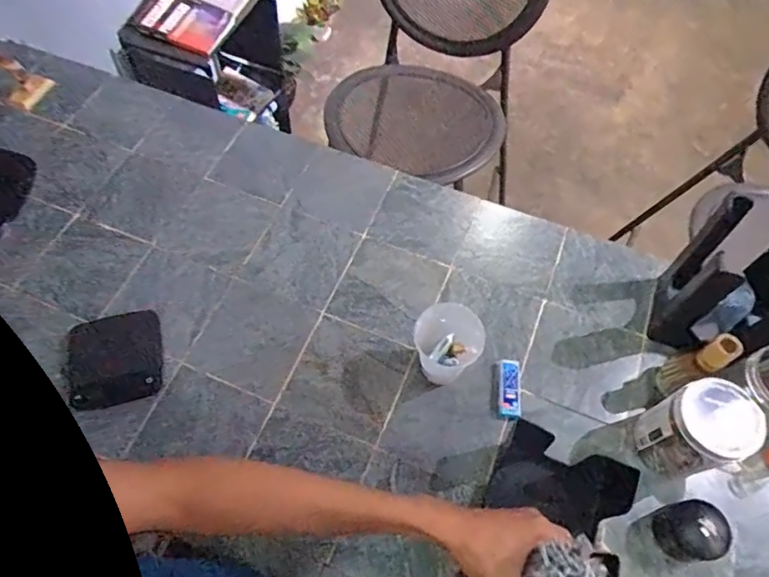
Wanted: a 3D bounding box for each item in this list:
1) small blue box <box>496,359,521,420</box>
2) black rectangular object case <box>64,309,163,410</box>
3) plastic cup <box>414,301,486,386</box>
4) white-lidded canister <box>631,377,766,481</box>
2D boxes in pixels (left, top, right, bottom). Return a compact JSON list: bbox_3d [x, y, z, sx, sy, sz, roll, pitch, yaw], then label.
[{"bbox_3d":[0.167,0.136,0.712,0.031,0.013,0.082,6,61,2],"label":"small blue box"},{"bbox_3d":[-0.384,0.100,0.748,0.129,0.009,0.132,-14,62,-8],"label":"black rectangular object case"},{"bbox_3d":[0.087,0.074,0.714,0.089,0.095,0.078,-23,64,-13],"label":"plastic cup"},{"bbox_3d":[0.369,0.174,0.634,0.088,0.134,0.088,0,61,-1],"label":"white-lidded canister"}]

